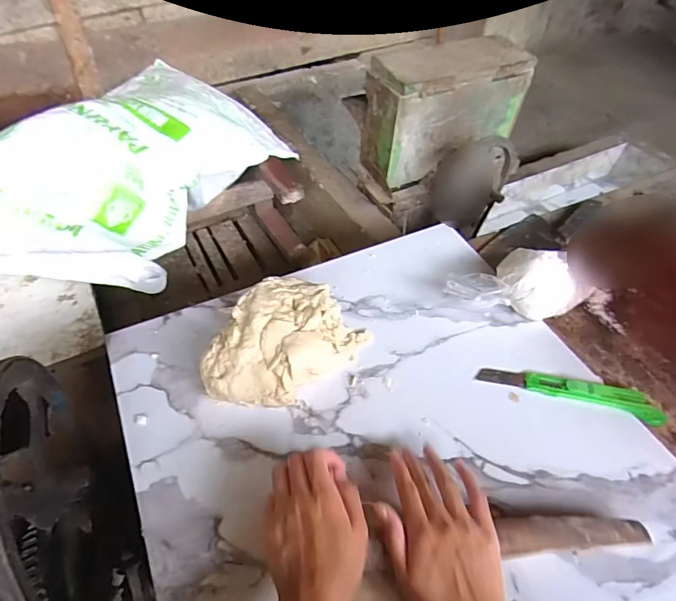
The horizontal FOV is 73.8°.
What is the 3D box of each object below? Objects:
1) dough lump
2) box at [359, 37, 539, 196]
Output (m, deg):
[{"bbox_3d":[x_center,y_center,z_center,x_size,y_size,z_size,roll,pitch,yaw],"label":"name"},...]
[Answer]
[{"bbox_3d":[-0.062,0.043,0.499,0.180,0.072,0.114,-36,60,-27],"label":"dough lump"},{"bbox_3d":[0.233,-0.424,1.005,0.340,0.234,0.142,-23,55,-23],"label":"box"}]

